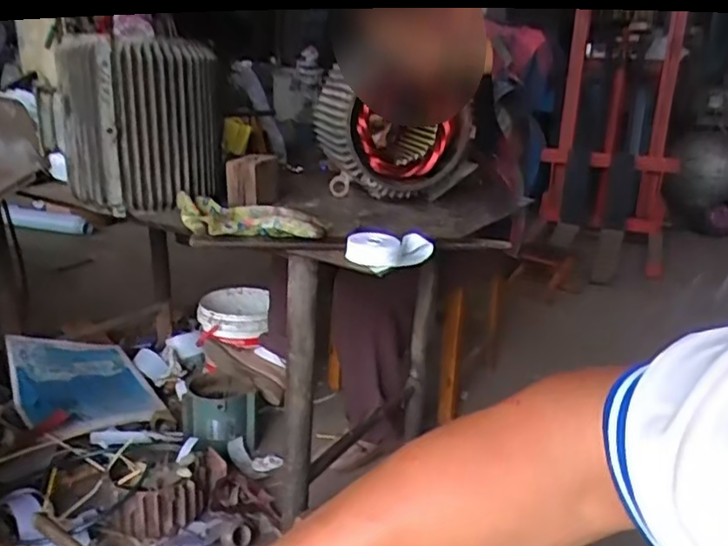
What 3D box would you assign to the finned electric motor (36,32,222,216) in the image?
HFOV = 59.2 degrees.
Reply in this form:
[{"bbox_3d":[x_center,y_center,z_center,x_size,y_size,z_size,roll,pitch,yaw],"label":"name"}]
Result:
[{"bbox_3d":[-0.411,-0.269,1.145,0.229,0.279,0.222,16,22,37],"label":"finned electric motor"}]

